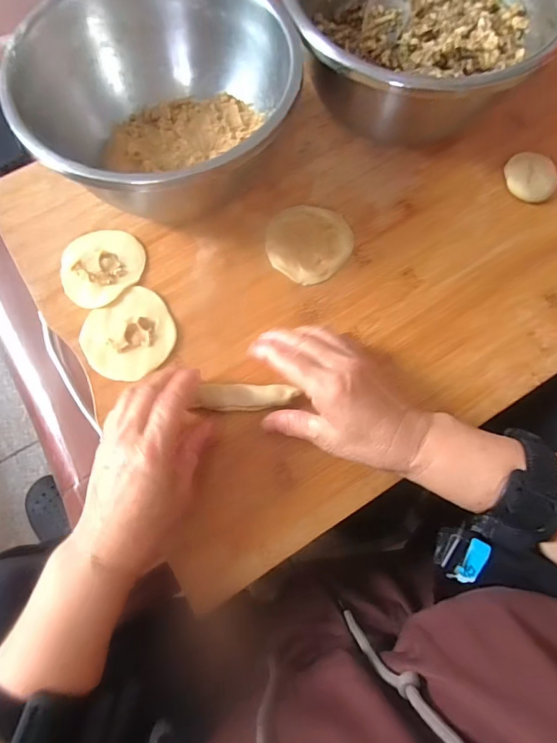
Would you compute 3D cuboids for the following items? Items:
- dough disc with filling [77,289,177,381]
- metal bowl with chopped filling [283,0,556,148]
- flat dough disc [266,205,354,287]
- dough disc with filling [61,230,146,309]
[{"bbox_3d":[-0.130,-0.032,0.379,0.077,0.011,0.076,0,73,0],"label":"dough disc with filling"},{"bbox_3d":[0.135,-0.330,0.416,0.215,0.106,0.233,0,73,0],"label":"metal bowl with chopped filling"},{"bbox_3d":[0.027,-0.120,0.404,0.075,0.009,0.077,0,73,0],"label":"flat dough disc"},{"bbox_3d":[-0.163,-0.098,0.397,0.076,0.006,0.069,-41,77,-11],"label":"dough disc with filling"}]

